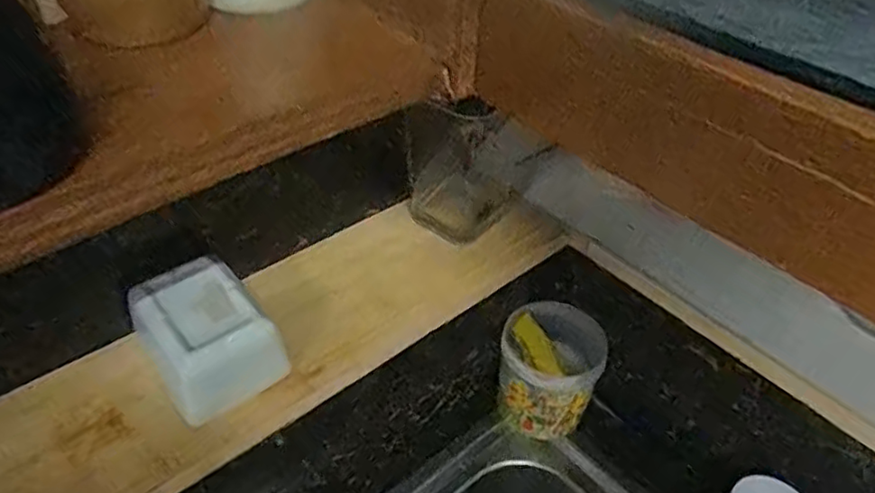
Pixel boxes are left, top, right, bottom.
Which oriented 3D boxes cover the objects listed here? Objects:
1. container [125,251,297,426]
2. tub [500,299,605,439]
[{"bbox_3d":[-0.131,0.050,0.349,0.059,0.042,0.077,-32,53,-32],"label":"container"},{"bbox_3d":[0.129,0.144,0.722,0.109,0.113,0.106,14,43,12],"label":"tub"}]

